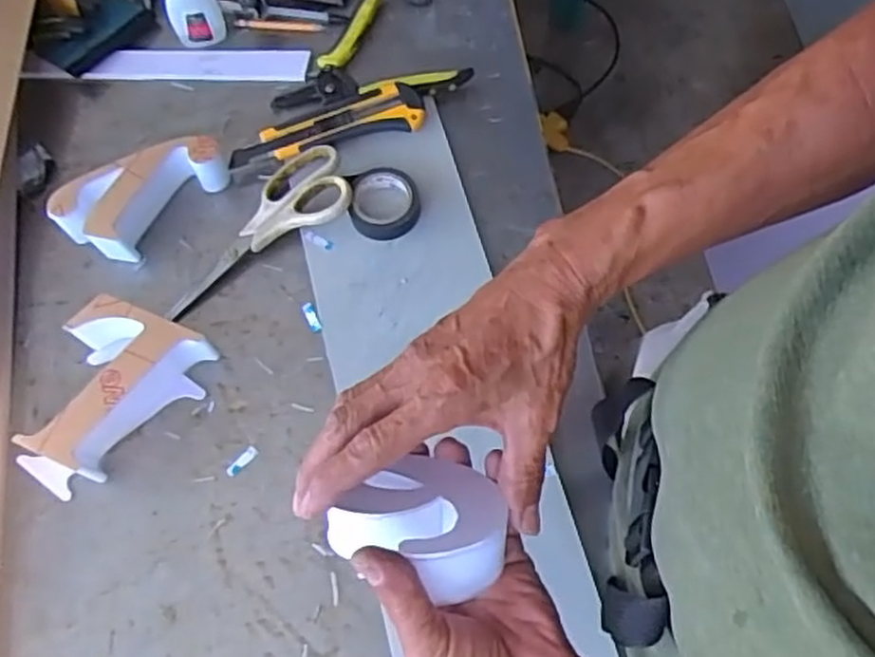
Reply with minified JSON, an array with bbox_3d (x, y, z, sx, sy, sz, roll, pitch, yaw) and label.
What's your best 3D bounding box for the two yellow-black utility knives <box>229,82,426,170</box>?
[{"bbox_3d":[-0.094,-0.169,0.644,0.167,0.024,0.039,-17,68,-4],"label":"two yellow-black utility knives"}]

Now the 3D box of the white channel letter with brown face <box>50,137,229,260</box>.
[{"bbox_3d":[-0.242,-0.113,0.621,0.064,0.042,0.131,41,75,17],"label":"white channel letter with brown face"}]

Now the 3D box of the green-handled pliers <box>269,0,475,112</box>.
[{"bbox_3d":[-0.065,-0.224,0.670,0.148,0.021,0.131,-41,72,-13],"label":"green-handled pliers"}]

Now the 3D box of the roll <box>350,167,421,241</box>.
[{"bbox_3d":[-0.043,-0.102,0.612,0.055,0.015,0.061,-3,67,1],"label":"roll"}]

